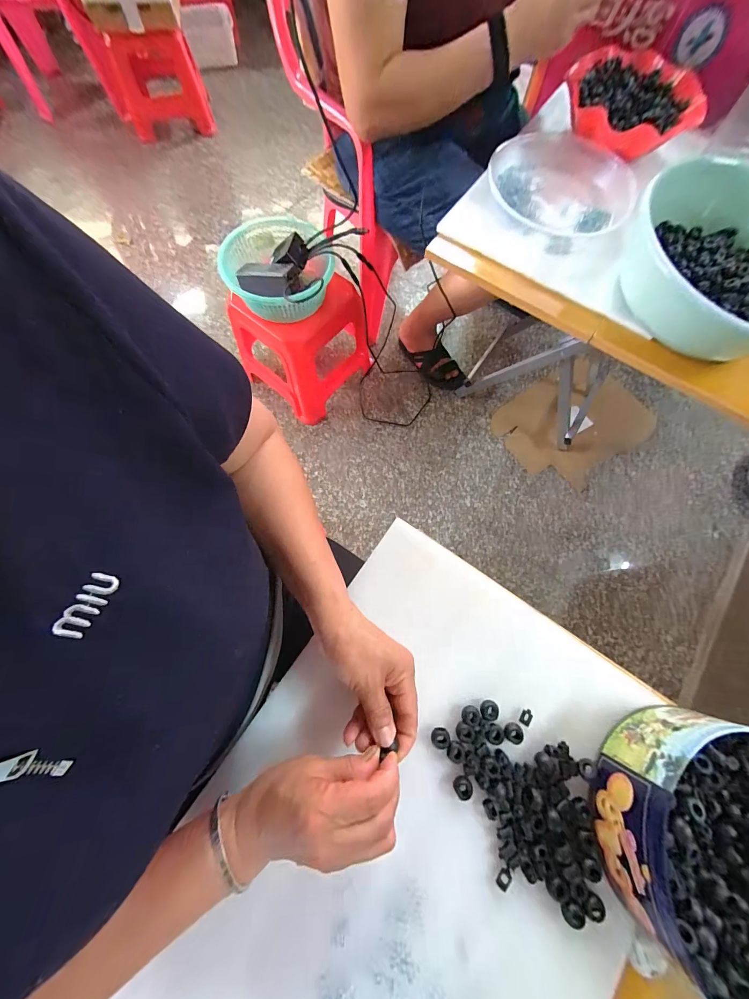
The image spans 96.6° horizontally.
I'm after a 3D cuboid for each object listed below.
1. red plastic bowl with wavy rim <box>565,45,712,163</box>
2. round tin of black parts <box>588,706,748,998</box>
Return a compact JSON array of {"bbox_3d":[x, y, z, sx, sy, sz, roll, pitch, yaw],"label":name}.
[{"bbox_3d":[0.468,-0.738,0.619,0.226,0.048,0.233,0,72,-1],"label":"red plastic bowl with wavy rim"},{"bbox_3d":[0.295,0.293,0.275,0.191,0.065,0.183,0,72,-1],"label":"round tin of black parts"}]

